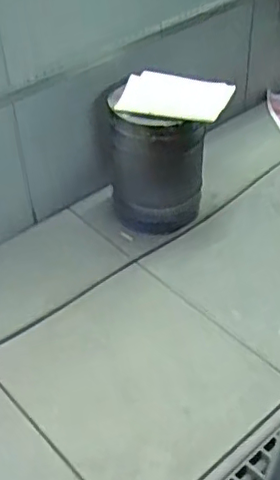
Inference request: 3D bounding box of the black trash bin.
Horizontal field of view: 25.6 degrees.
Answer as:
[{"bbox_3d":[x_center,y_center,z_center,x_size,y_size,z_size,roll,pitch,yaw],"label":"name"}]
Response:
[{"bbox_3d":[0.039,-0.241,1.813,0.261,0.364,0.326,-5,42,-2],"label":"black trash bin"}]

